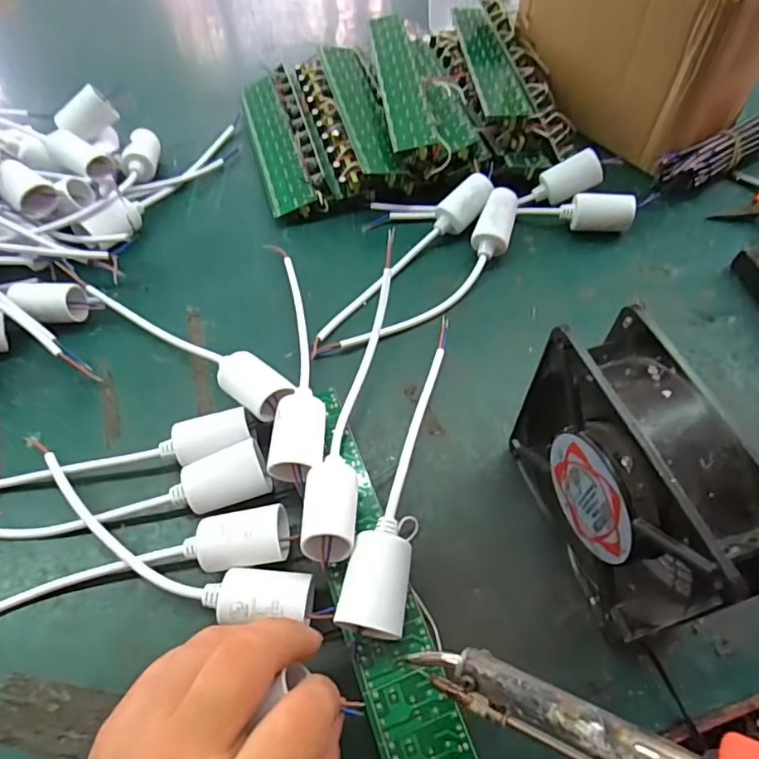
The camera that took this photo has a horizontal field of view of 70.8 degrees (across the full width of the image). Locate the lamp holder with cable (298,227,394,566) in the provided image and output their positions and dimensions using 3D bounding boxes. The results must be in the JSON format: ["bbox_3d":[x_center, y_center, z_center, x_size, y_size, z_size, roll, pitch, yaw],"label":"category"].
[{"bbox_3d":[-0.016,0.006,0.321,0.029,0.051,0.203,5,57,4],"label":"lamp holder with cable"}]

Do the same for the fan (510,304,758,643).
[{"bbox_3d":[0.112,0.049,0.250,0.040,0.123,0.117,-15,58,-9],"label":"fan"}]

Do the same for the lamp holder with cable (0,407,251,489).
[{"bbox_3d":[-0.175,0.045,0.313,0.200,0.030,0.026,-5,57,-2],"label":"lamp holder with cable"}]

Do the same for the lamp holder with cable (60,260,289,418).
[{"bbox_3d":[-0.137,-0.032,0.358,0.208,0.035,0.029,33,63,21],"label":"lamp holder with cable"}]

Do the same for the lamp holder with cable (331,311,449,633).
[{"bbox_3d":[0.018,0.039,0.309,0.030,0.038,0.206,11,57,8],"label":"lamp holder with cable"}]

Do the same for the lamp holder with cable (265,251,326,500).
[{"bbox_3d":[-0.059,-0.020,0.350,0.032,0.035,0.199,-9,57,-5],"label":"lamp holder with cable"}]

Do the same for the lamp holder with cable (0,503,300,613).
[{"bbox_3d":[-0.145,0.102,0.274,0.200,0.031,0.030,-11,57,-6],"label":"lamp holder with cable"}]

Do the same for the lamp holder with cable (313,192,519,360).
[{"bbox_3d":[0.038,-0.073,0.383,0.039,0.034,0.192,39,65,23],"label":"lamp holder with cable"}]

